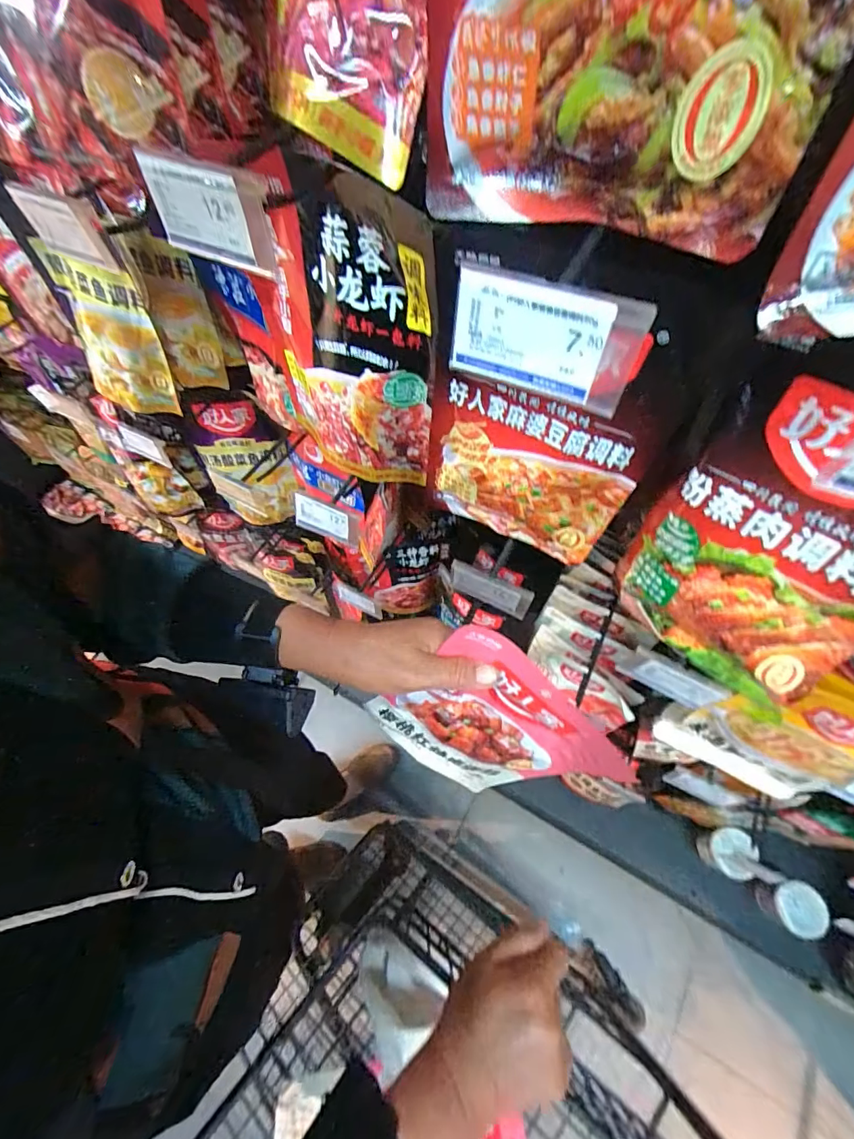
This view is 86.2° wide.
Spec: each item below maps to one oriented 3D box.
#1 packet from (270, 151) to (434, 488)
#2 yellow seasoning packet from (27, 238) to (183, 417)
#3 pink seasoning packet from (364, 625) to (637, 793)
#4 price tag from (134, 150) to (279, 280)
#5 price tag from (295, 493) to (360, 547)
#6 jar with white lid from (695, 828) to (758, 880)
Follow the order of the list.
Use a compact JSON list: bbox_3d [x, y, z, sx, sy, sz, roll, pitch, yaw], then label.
[{"bbox_3d":[-0.068,-0.182,0.393,0.157,0.256,0.028,28,59,12],"label":"packet"},{"bbox_3d":[-0.387,-0.281,0.556,0.141,0.168,0.027,20,44,6],"label":"yellow seasoning packet"},{"bbox_3d":[0.044,0.144,0.407,0.164,0.227,0.019,37,47,-6],"label":"pink seasoning packet"},{"bbox_3d":[-0.113,-0.186,0.240,0.079,0.045,0.007,24,59,16],"label":"price tag"},{"bbox_3d":[-0.107,-0.052,0.487,0.077,0.043,0.004,20,41,11],"label":"price tag"},{"bbox_3d":[0.626,0.587,0.954,0.084,0.076,0.088,-1,64,2],"label":"jar with white lid"}]

